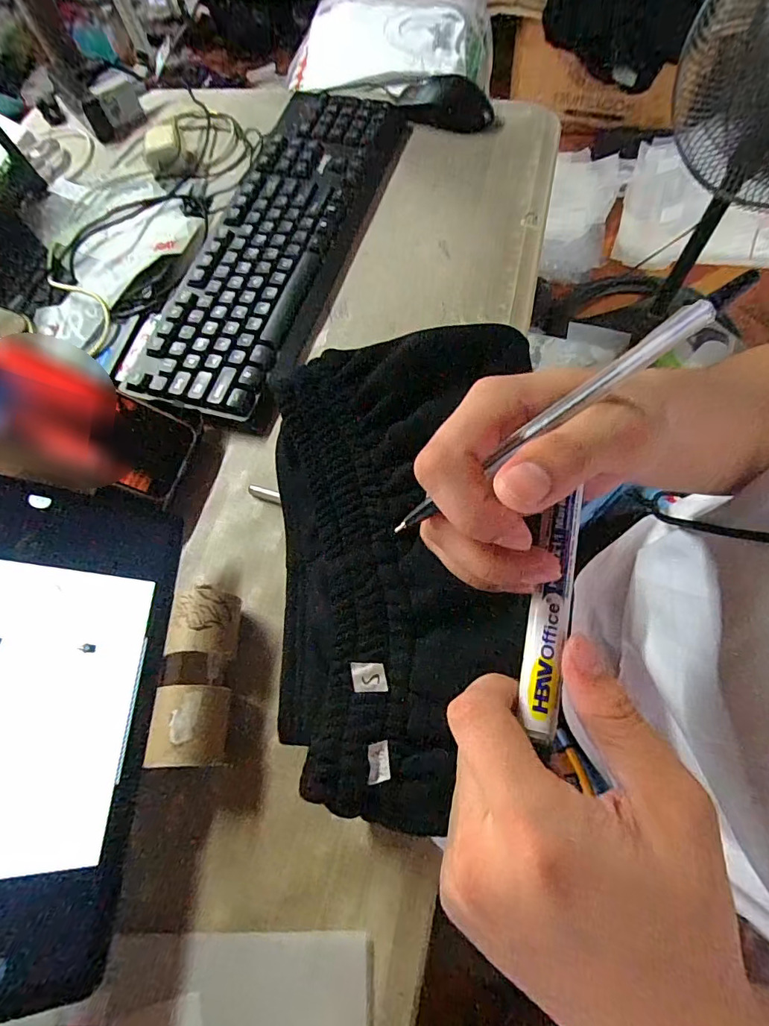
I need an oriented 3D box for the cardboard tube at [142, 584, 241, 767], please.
[{"bbox_3d":[-0.115,0.101,0.290,0.044,0.040,0.104,-4,64,4],"label":"cardboard tube"}]

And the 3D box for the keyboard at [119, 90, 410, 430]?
[{"bbox_3d":[-0.117,-0.282,0.459,0.163,0.033,0.417,14,69,13],"label":"keyboard"}]

